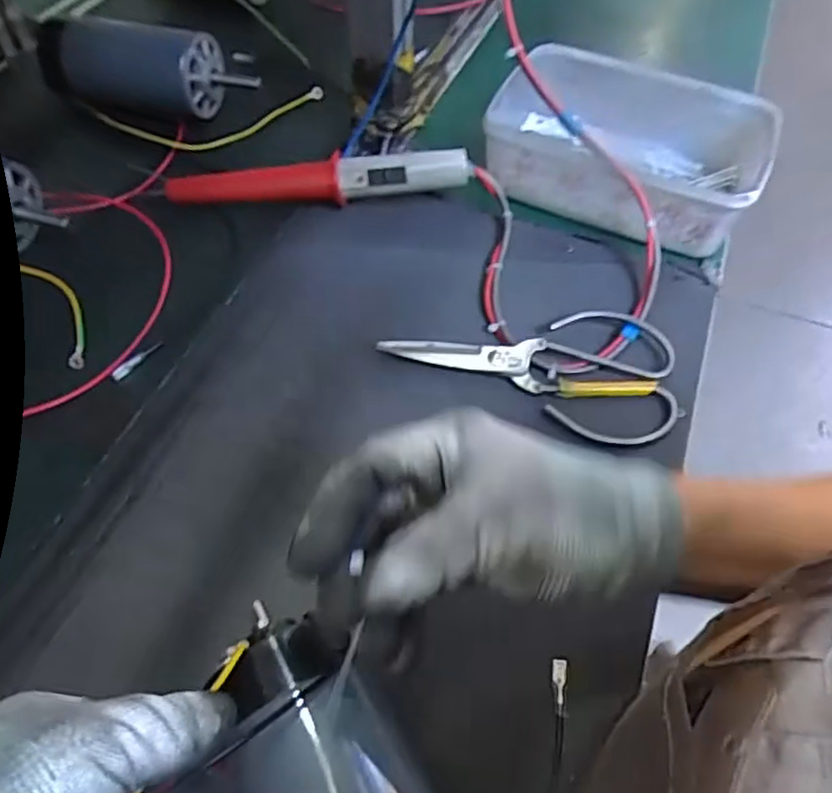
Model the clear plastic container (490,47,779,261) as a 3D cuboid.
[{"bbox_3d":[0.166,-0.213,0.564,0.234,0.067,0.163,25,58,16],"label":"clear plastic container"}]

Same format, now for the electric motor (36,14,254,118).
[{"bbox_3d":[-0.266,-0.313,0.642,0.225,0.061,0.067,10,55,6],"label":"electric motor"}]

